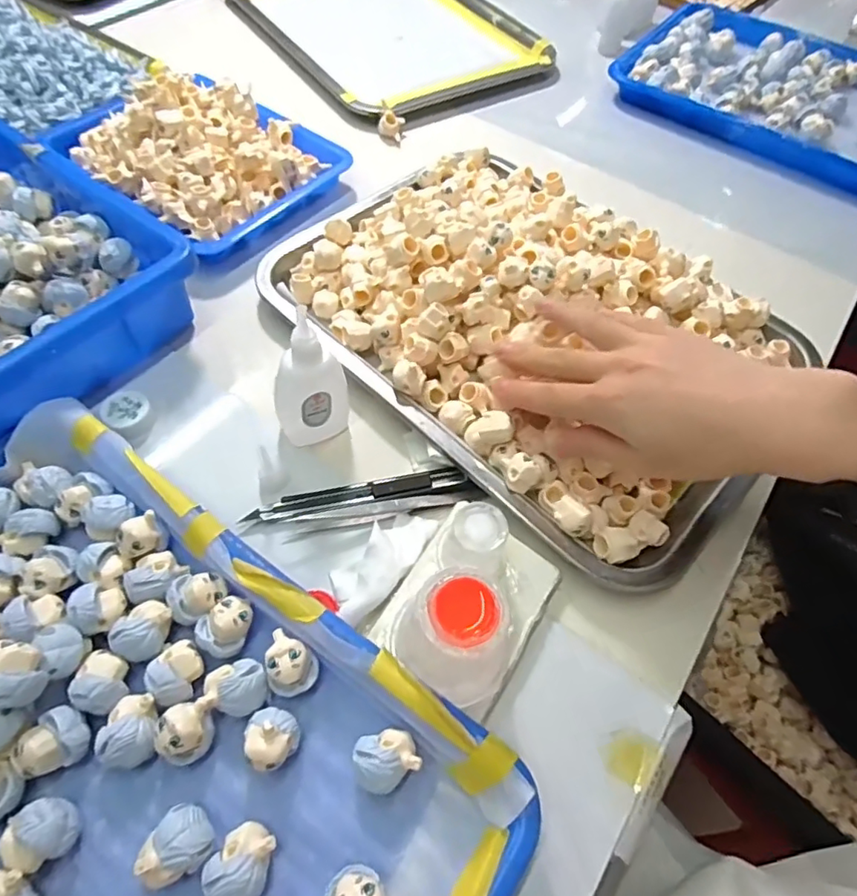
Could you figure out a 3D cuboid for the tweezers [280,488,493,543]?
[{"bbox_3d":[-0.024,0.036,0.324,0.114,0.004,0.011,-9,60,-10],"label":"tweezers"}]

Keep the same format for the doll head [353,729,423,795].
[{"bbox_3d":[-0.018,0.139,0.250,0.026,0.021,0.023,-18,61,-14],"label":"doll head"}]

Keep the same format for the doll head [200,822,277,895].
[{"bbox_3d":[-0.075,0.169,0.225,0.023,0.023,0.027,34,62,16],"label":"doll head"}]

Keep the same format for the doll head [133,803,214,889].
[{"bbox_3d":[-0.102,0.162,0.228,0.026,0.022,0.023,-27,64,-19],"label":"doll head"}]

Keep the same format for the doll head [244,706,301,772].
[{"bbox_3d":[-0.068,0.129,0.248,0.021,0.026,0.024,-9,60,-9],"label":"doll head"}]

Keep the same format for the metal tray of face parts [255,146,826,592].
[{"bbox_3d":[0.080,-0.098,0.384,0.350,0.050,0.253,42,66,18],"label":"metal tray of face parts"}]

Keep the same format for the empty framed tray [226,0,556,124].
[{"bbox_3d":[-0.061,-0.497,0.649,0.260,0.021,0.371,-29,65,-20],"label":"empty framed tray"}]

